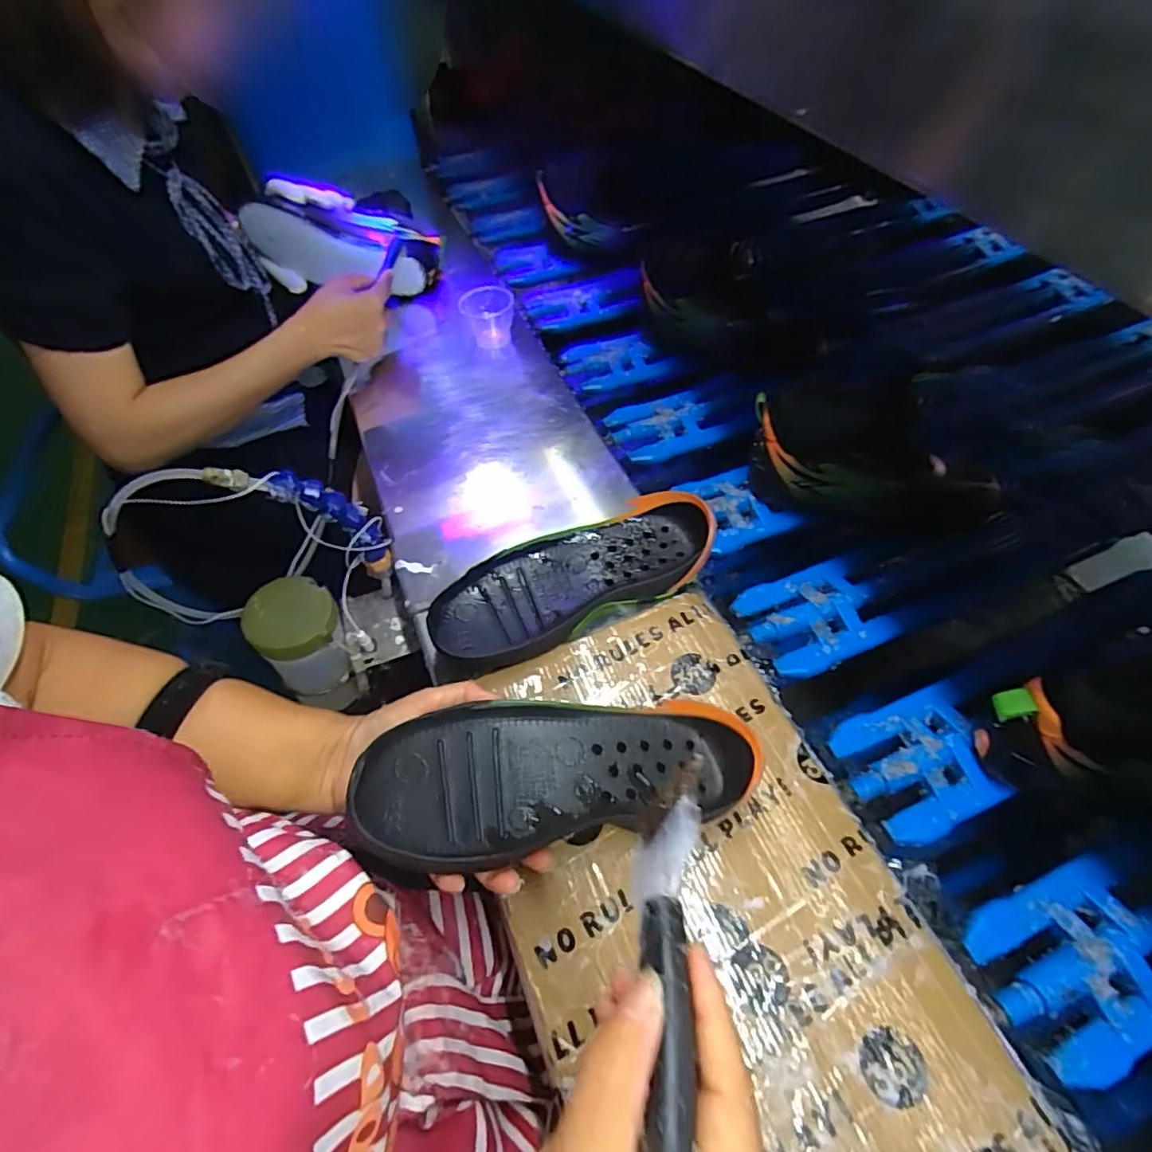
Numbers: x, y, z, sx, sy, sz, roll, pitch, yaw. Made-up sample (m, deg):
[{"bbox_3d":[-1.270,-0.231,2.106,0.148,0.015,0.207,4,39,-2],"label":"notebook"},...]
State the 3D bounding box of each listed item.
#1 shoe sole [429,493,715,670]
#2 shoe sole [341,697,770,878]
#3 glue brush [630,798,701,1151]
[{"bbox_3d":[-0.004,-0.002,0.490,0.242,0.052,0.090,-23,56,-11],"label":"shoe sole"},{"bbox_3d":[-0.003,0.114,0.357,0.237,0.039,0.088,0,52,-19],"label":"shoe sole"},{"bbox_3d":[0.028,0.145,0.182,0.022,0.014,0.158,6,38,4],"label":"glue brush"}]

